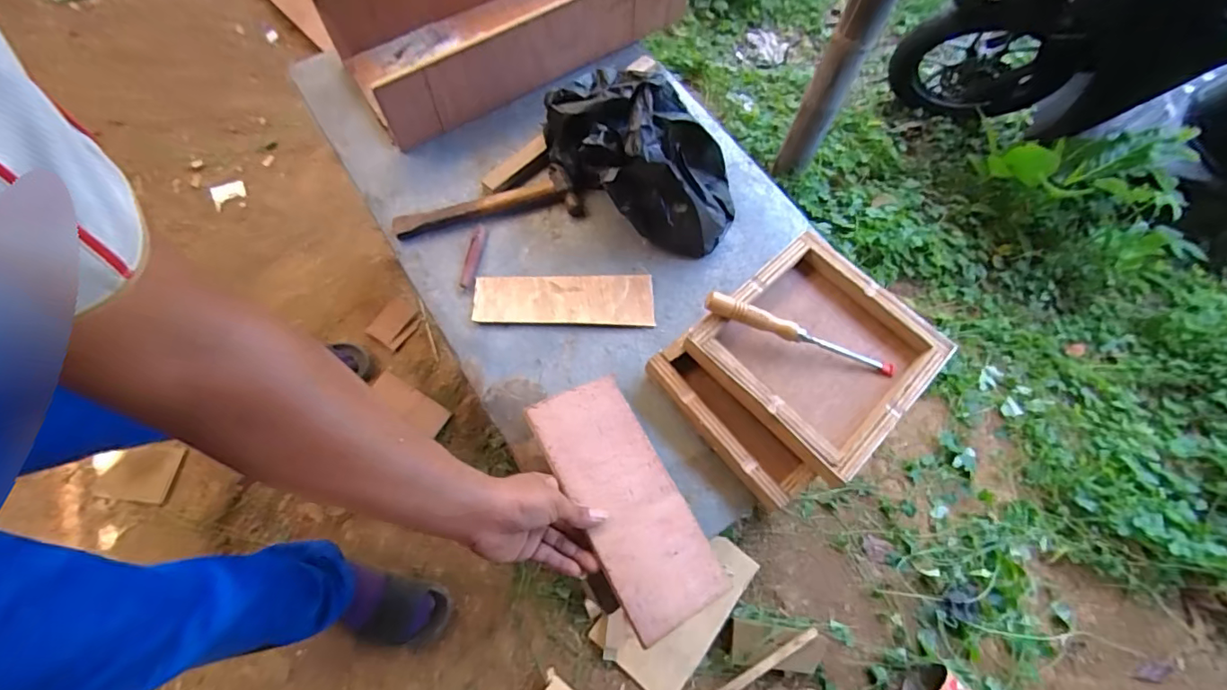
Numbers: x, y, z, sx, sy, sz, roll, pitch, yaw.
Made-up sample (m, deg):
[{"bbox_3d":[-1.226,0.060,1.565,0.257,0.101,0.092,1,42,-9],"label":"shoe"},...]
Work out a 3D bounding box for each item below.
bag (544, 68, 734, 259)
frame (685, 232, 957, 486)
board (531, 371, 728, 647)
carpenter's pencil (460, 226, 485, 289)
[{"bbox_3d":[0.039,-0.262,0.695,0.283,0.146,0.191,19,71,5],"label":"bag"},{"bbox_3d":[0.241,0.006,0.620,0.232,0.056,0.223,-41,77,-15],"label":"frame"},{"bbox_3d":[0.014,0.159,0.552,0.116,0.011,0.254,-20,67,-30],"label":"board"},{"bbox_3d":[-0.188,-0.119,0.701,0.015,0.004,0.097,7,70,1],"label":"carpenter's pencil"}]

